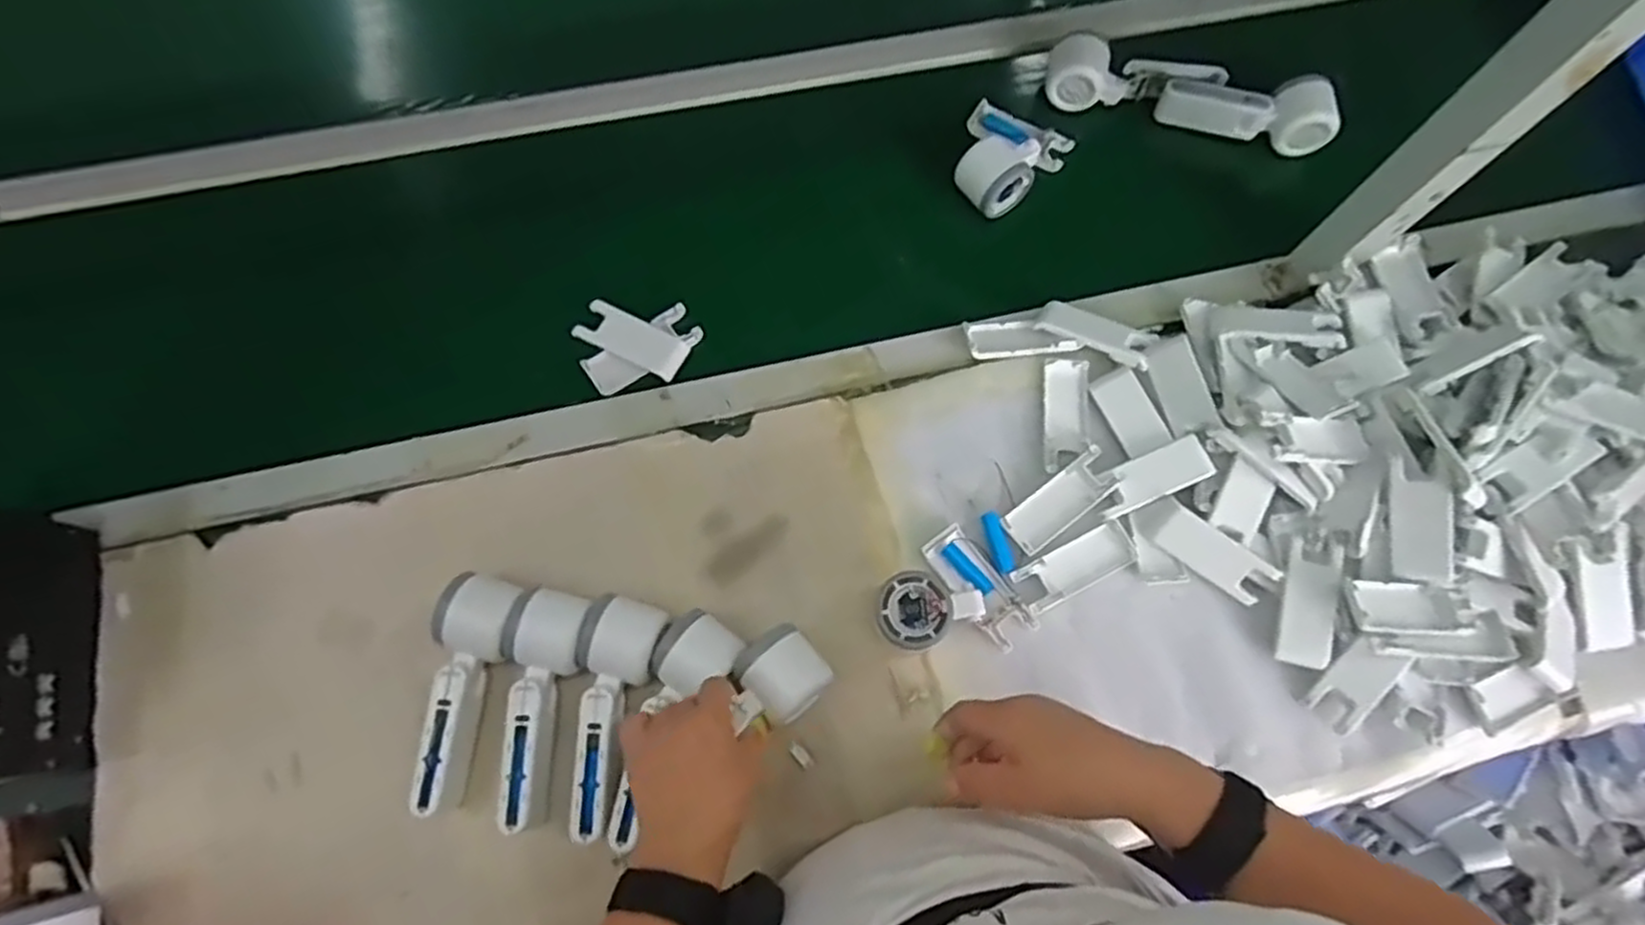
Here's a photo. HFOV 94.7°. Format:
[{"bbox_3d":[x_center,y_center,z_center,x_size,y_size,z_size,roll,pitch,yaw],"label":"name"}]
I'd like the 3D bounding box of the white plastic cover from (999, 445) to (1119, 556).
[{"bbox_3d":[0.197,0.032,0.625,0.100,0.017,0.039,-35,75,-13],"label":"white plastic cover"}]

